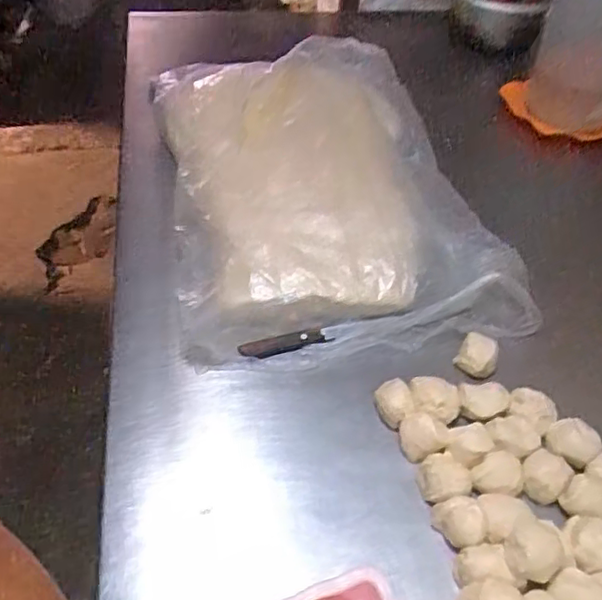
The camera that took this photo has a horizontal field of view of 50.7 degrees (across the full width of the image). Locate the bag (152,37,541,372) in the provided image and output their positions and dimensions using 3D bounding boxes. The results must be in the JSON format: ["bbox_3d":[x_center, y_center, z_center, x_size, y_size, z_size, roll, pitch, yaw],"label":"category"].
[{"bbox_3d":[0.014,-0.175,0.866,0.395,0.089,0.606,-7,47,-11],"label":"bag"}]

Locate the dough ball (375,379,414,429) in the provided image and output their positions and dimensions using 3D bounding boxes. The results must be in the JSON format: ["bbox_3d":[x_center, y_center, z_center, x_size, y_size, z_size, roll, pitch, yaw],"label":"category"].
[{"bbox_3d":[0.092,0.104,0.636,0.038,0.033,0.046,16,47,11],"label":"dough ball"}]

